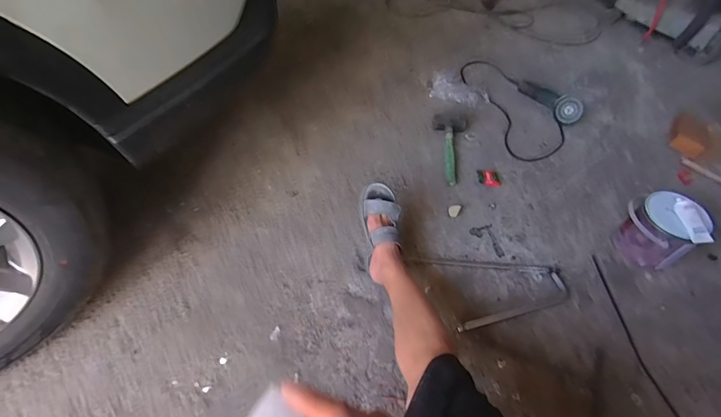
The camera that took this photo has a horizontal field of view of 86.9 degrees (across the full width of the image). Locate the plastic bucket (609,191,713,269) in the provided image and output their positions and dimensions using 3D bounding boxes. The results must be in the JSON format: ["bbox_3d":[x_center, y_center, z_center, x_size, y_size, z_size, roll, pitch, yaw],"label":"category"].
[{"bbox_3d":[0.805,0.055,1.042,0.159,0.193,0.159,1,52,-2],"label":"plastic bucket"}]

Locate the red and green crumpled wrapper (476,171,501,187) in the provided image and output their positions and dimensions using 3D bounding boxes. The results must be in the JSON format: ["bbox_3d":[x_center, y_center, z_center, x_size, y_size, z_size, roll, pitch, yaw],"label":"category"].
[{"bbox_3d":[0.428,-0.101,1.269,0.072,0.019,0.063,8,51,5],"label":"red and green crumpled wrapper"}]

